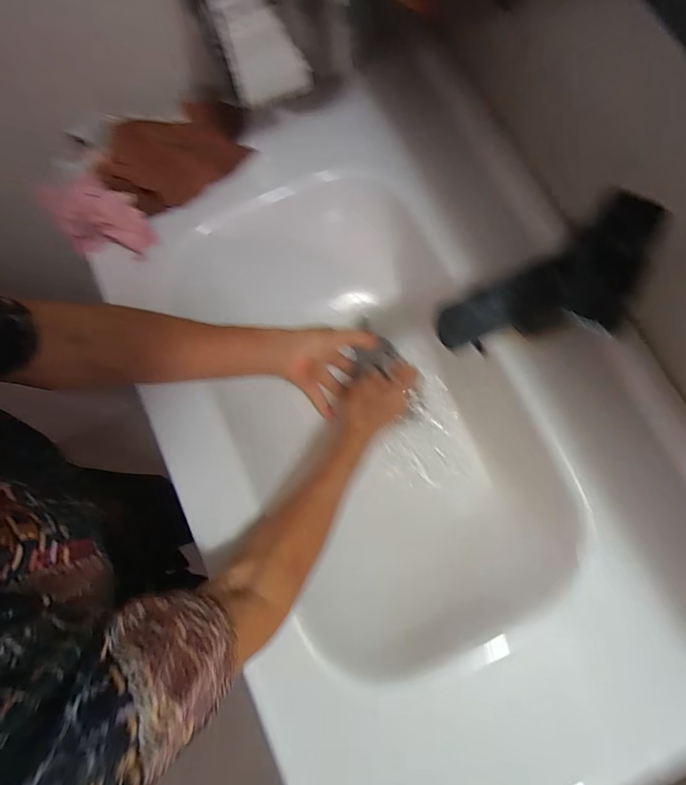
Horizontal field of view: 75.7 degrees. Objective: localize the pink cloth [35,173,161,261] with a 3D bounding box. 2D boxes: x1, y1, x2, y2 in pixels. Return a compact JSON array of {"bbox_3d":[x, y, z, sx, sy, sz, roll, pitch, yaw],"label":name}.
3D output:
[{"bbox_3d":[-0.256,-0.180,0.465,0.102,0.061,0.079,43,82,10],"label":"pink cloth"}]

